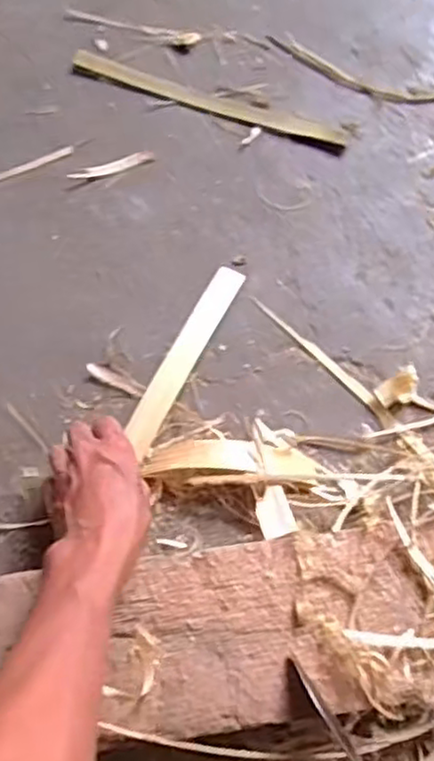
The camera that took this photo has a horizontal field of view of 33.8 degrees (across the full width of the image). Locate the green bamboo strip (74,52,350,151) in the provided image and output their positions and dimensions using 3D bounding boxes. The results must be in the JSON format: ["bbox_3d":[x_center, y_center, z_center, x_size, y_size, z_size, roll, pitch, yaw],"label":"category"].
[{"bbox_3d":[-0.011,-0.297,0.756,0.303,0.009,0.024,20,66,6],"label":"green bamboo strip"}]

